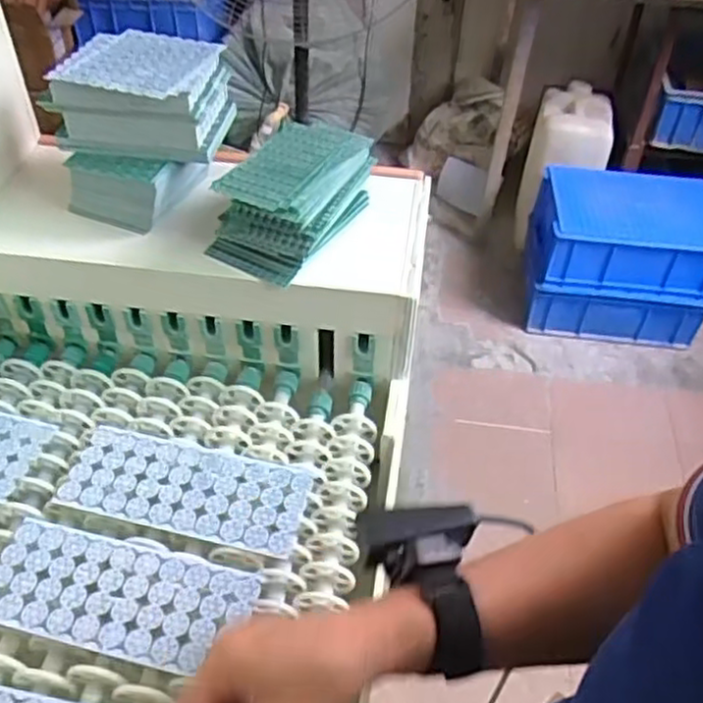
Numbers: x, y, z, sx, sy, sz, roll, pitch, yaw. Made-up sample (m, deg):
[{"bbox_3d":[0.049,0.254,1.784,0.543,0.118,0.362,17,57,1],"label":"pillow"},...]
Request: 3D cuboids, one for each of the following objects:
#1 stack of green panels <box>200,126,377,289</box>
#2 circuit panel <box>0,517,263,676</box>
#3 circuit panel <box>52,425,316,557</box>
[{"bbox_3d":[-0.053,-0.141,0.670,0.101,0.081,0.144,22,49,20],"label":"stack of green panels"},{"bbox_3d":[-0.170,0.173,0.526,0.191,0.004,0.083,10,45,8],"label":"circuit panel"},{"bbox_3d":[-0.134,0.110,0.597,0.193,0.012,0.085,11,46,9],"label":"circuit panel"}]

